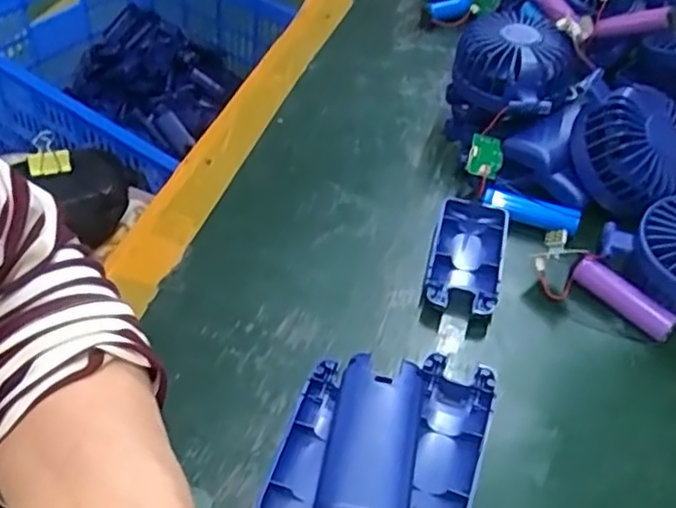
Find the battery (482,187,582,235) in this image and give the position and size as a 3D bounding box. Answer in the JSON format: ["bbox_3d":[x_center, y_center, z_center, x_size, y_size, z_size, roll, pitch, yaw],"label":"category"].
[{"bbox_3d":[0.130,-0.029,0.466,0.064,0.015,0.016,18,49,12],"label":"battery"}]

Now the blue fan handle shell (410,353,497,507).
[{"bbox_3d":[0.058,0.096,0.360,0.038,0.015,0.088,14,48,8],"label":"blue fan handle shell"}]

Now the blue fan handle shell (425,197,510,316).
[{"bbox_3d":[0.083,0.001,0.440,0.045,0.017,0.088,13,48,7],"label":"blue fan handle shell"}]

